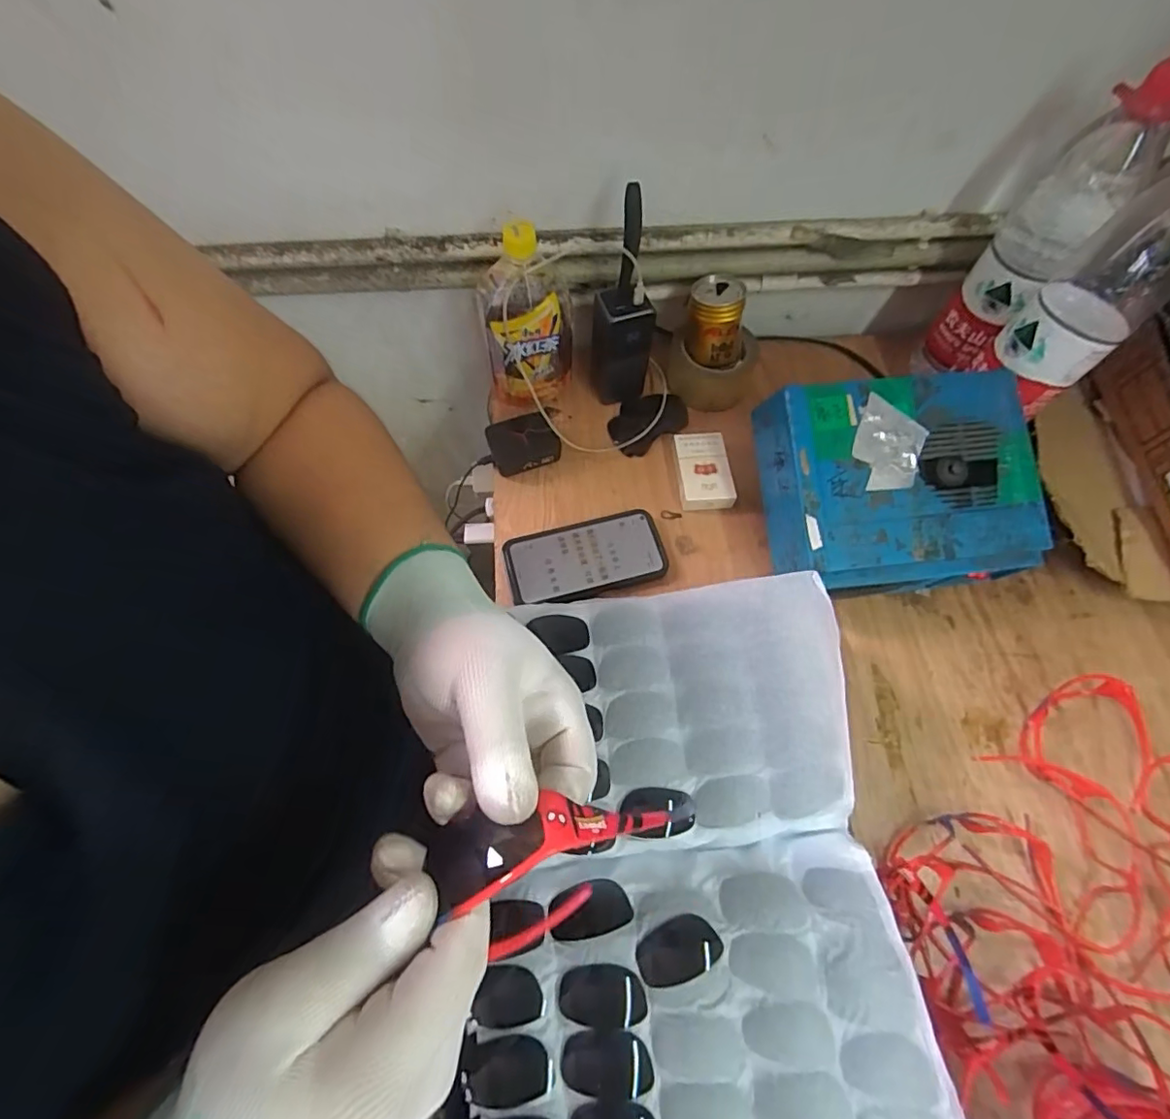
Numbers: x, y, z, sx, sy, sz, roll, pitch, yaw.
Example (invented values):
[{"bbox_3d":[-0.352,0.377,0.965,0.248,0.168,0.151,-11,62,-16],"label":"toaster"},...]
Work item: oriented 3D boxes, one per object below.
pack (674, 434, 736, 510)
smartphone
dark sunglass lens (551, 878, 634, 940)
[{"bbox_3d":[0.132,-0.100,0.618,0.056,0.025,0.089,-4,65,-4],"label":"pack"},{"bbox_3d":[0.002,0.000,0.575,0.162,0.010,0.082,-13,66,-8],"label":"smartphone"},{"bbox_3d":[0.003,0.238,0.374,0.054,0.011,0.030,-11,66,-6],"label":"dark sunglass lens"}]

